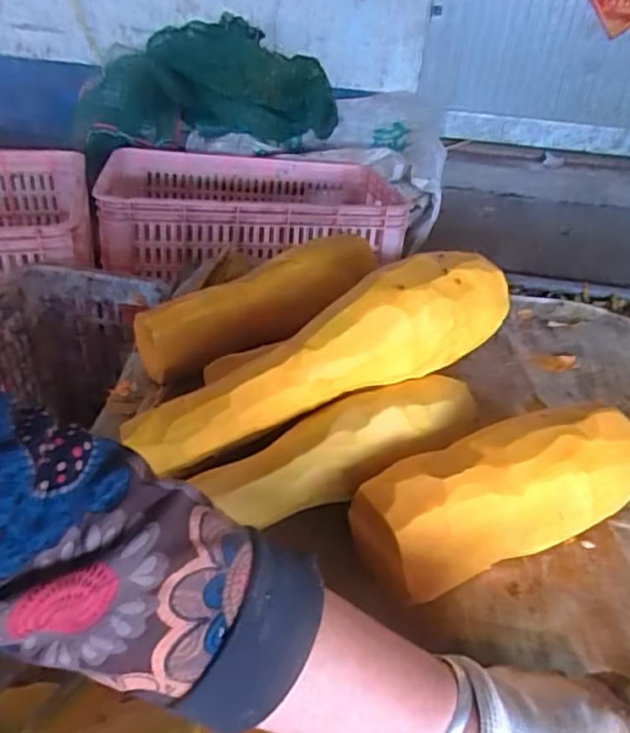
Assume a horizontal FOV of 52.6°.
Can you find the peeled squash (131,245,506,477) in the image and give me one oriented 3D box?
[{"bbox_3d":[0.017,-0.014,0.563,0.344,0.078,0.083,-25,44,-10],"label":"peeled squash"}]

